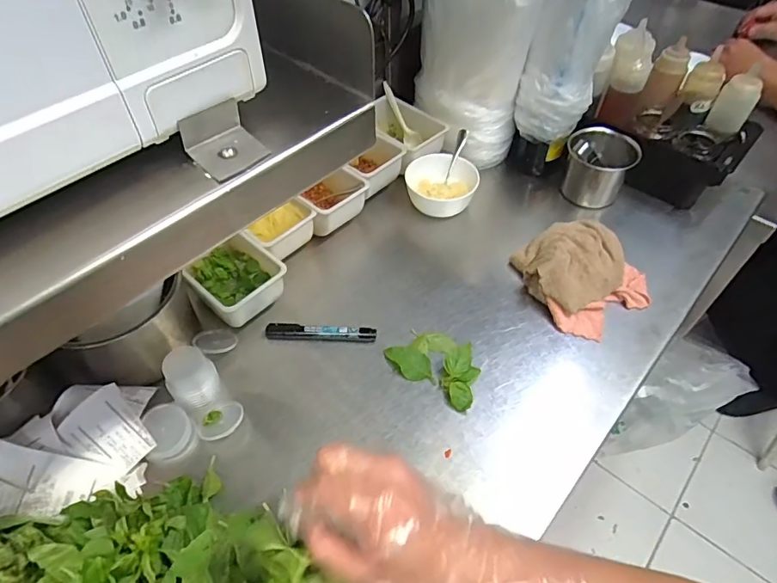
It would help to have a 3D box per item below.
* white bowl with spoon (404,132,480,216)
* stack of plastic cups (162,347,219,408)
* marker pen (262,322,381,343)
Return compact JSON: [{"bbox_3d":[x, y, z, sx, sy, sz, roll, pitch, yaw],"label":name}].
[{"bbox_3d":[0.078,-0.176,0.749,0.103,0.070,0.107,-1,50,1],"label":"white bowl with spoon"},{"bbox_3d":[-0.214,0.095,0.538,0.050,0.057,0.046,-18,52,-13],"label":"stack of plastic cups"},{"bbox_3d":[-0.081,0.047,0.602,0.131,0.016,0.022,1,50,3],"label":"marker pen"}]

